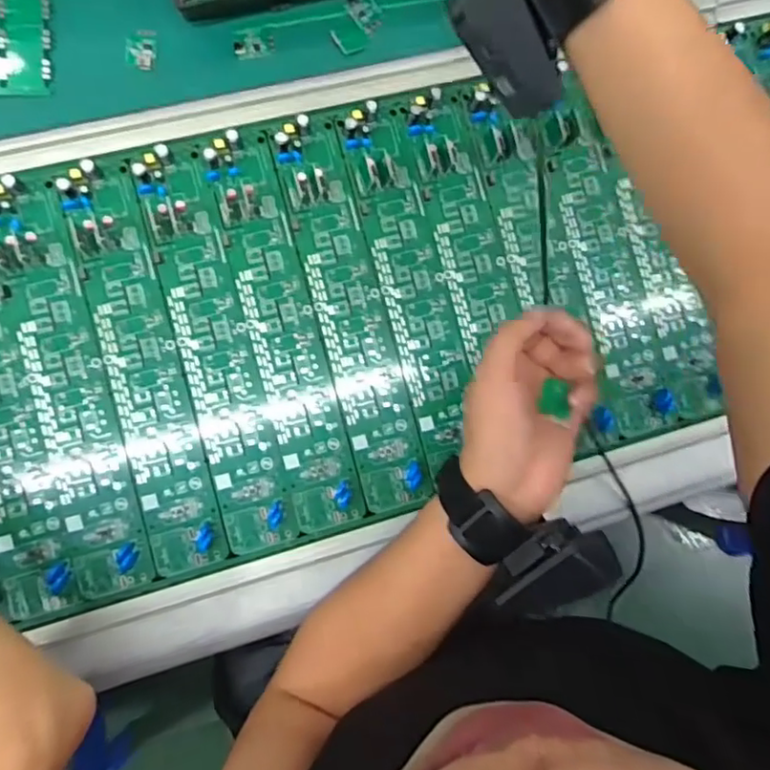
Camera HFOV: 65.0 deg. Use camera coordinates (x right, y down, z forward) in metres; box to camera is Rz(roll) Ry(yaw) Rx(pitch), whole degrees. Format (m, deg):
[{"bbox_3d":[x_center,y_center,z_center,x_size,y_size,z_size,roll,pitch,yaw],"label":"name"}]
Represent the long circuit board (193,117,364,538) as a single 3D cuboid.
[{"bbox_3d":[-0.072,-0.038,0.418,0.049,0.016,0.276,-15,92,-8],"label":"long circuit board"}]

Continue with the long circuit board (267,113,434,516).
[{"bbox_3d":[-0.023,-0.049,0.415,0.048,0.018,0.269,-15,92,-8],"label":"long circuit board"}]

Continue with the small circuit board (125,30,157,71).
[{"bbox_3d":[-0.164,-0.225,0.405,0.020,0.004,0.026,0,90,-8],"label":"small circuit board"}]

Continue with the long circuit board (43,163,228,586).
[{"bbox_3d":[-0.160,-0.011,0.401,0.050,0.011,0.271,-16,92,-8],"label":"long circuit board"}]

